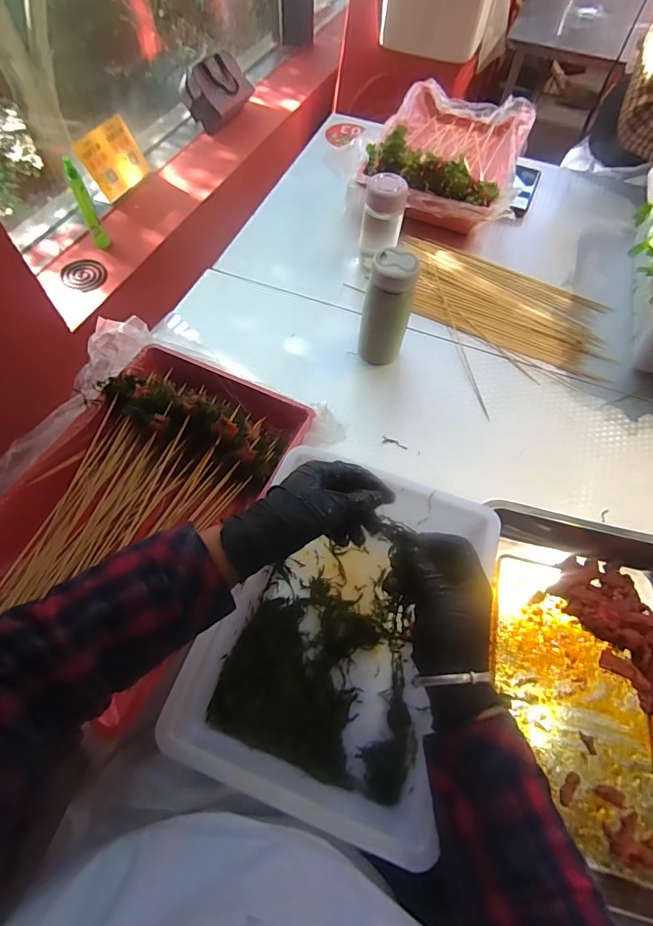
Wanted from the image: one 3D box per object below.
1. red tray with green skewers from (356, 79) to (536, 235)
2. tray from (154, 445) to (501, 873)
[{"bbox_3d":[0.250,-0.633,0.884,0.275,0.128,0.428,16,63,6],"label":"red tray with green skewers"},{"bbox_3d":[0.022,0.160,0.453,0.230,0.095,0.297,21,63,9],"label":"tray"}]

